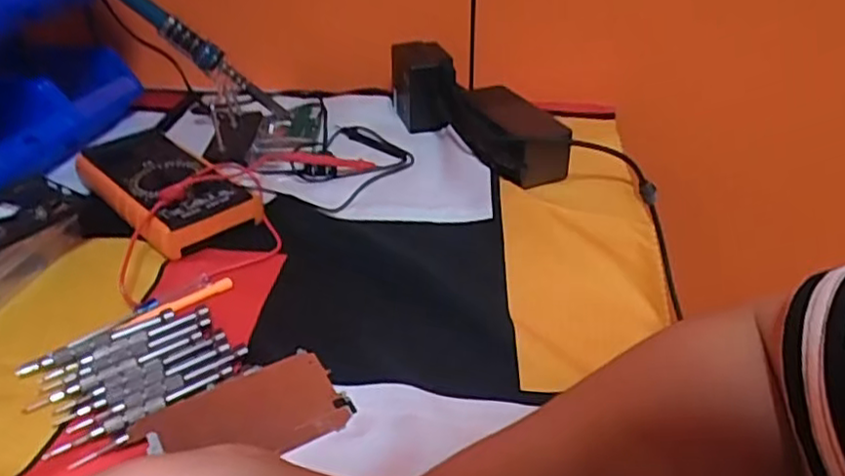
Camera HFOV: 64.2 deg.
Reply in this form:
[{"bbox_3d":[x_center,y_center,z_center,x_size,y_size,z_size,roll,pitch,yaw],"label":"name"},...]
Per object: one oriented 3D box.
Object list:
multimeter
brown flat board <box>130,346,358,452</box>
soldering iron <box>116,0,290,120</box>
[{"bbox_3d":[-0.220,-0.045,0.571,0.084,0.038,0.183,-28,42,-36],"label":"multimeter"},{"bbox_3d":[-0.099,0.097,0.374,0.107,0.006,0.057,-19,37,-27],"label":"brown flat board"},{"bbox_3d":[-0.224,-0.186,0.652,0.225,0.028,0.023,36,20,-28],"label":"soldering iron"}]

